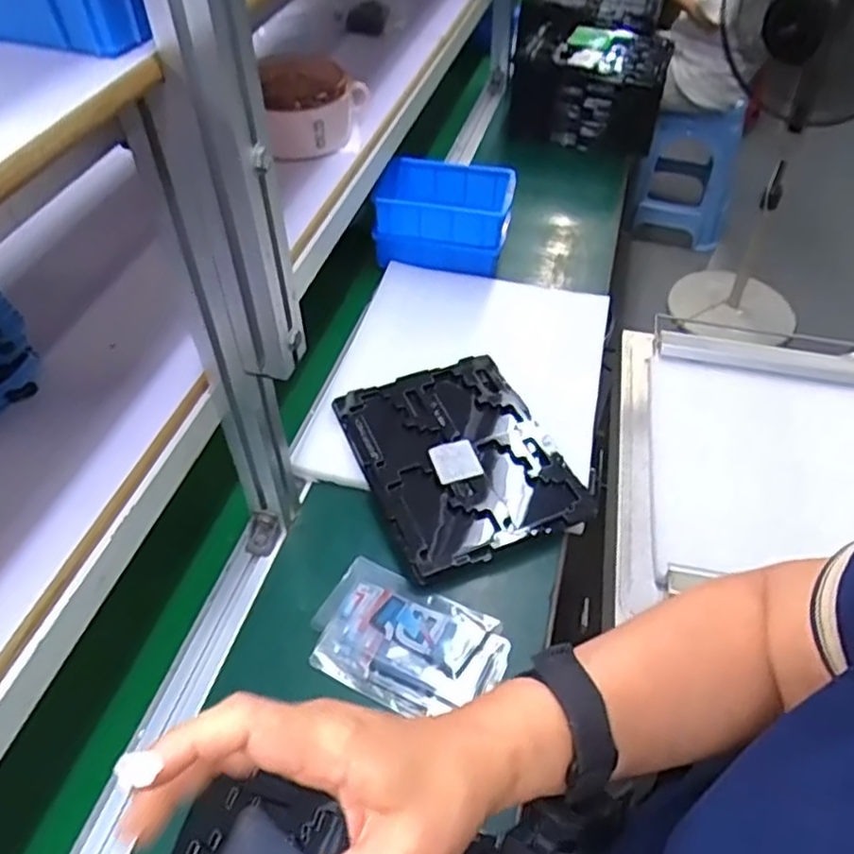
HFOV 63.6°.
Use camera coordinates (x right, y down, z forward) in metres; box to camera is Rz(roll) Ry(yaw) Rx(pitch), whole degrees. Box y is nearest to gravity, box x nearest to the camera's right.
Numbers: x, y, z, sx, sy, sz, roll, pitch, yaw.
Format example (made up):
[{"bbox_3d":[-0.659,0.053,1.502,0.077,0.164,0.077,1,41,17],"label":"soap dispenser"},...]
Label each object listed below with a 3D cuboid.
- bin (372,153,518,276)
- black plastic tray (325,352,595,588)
[{"bbox_3d":[0.029,-0.321,1.075,0.195,0.136,0.136,9,47,7],"label":"bin"},{"bbox_3d":[0.035,0.035,0.816,0.216,0.035,0.270,-17,50,-17],"label":"black plastic tray"}]

